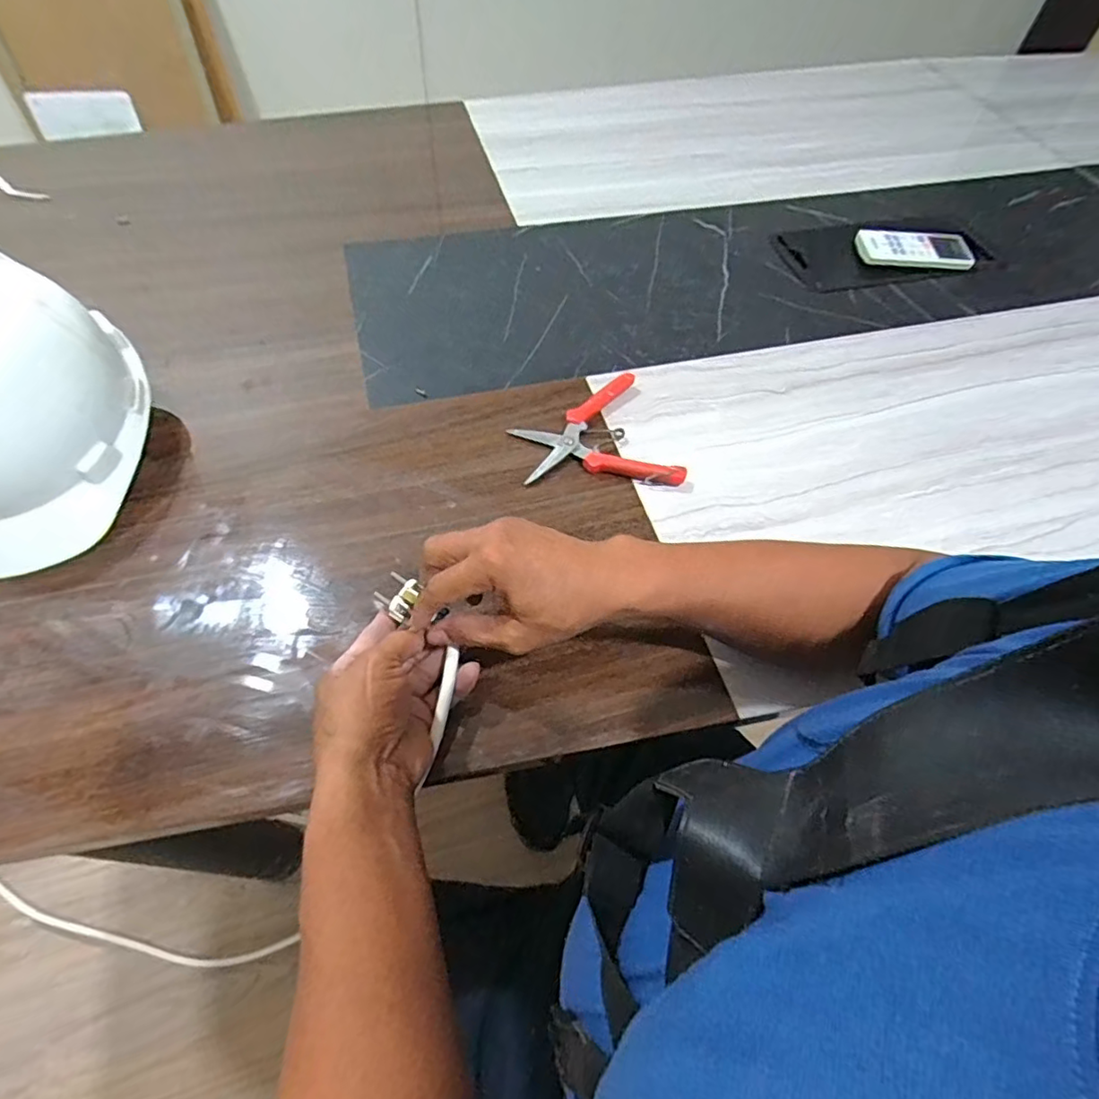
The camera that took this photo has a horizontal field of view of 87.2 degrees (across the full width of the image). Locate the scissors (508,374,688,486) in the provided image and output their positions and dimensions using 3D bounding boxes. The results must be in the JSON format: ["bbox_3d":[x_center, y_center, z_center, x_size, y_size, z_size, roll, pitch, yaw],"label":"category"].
[{"bbox_3d":[0.040,-0.104,0.558,0.138,0.018,0.137,-15,59,-12],"label":"scissors"}]

